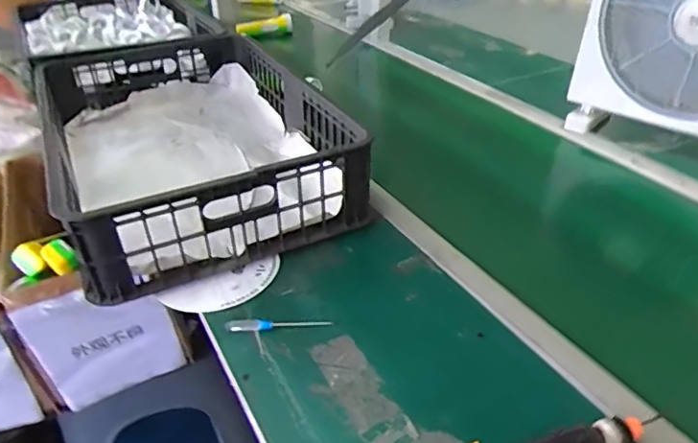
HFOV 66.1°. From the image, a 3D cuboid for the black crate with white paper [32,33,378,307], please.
[{"bbox_3d":[-0.262,-0.148,0.896,0.402,0.145,0.597,-18,38,-22],"label":"black crate with white paper"}]

